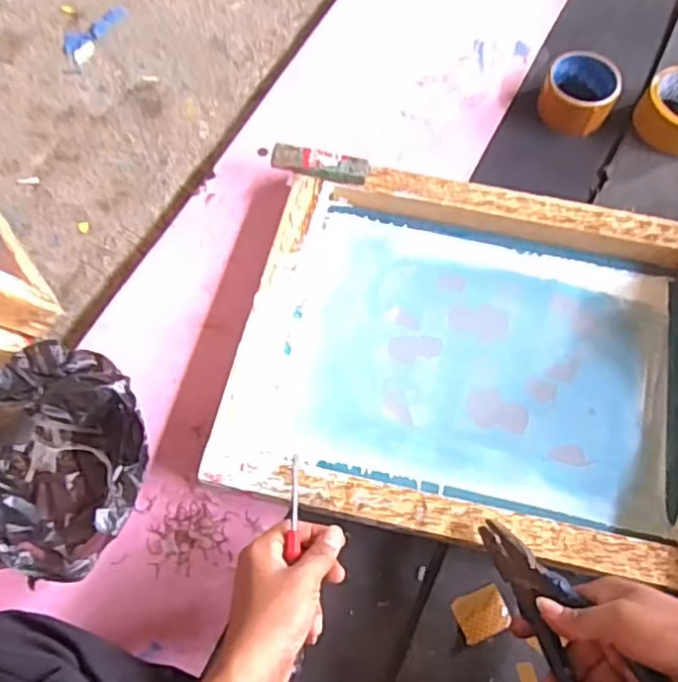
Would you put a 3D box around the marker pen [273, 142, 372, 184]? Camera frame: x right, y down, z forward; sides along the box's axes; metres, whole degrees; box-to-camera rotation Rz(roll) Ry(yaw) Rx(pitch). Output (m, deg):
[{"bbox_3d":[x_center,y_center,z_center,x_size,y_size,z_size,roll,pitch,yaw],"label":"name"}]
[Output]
[{"bbox_3d":[-0.020,-0.195,0.711,0.106,0.018,0.030,8,67,4],"label":"marker pen"}]

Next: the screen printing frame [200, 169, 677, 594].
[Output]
[{"bbox_3d":[0.141,0.014,0.640,0.450,0.047,0.363,11,68,6],"label":"screen printing frame"}]

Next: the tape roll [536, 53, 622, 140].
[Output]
[{"bbox_3d":[0.290,-0.300,0.783,0.085,0.053,0.079,0,67,1],"label":"tape roll"}]

